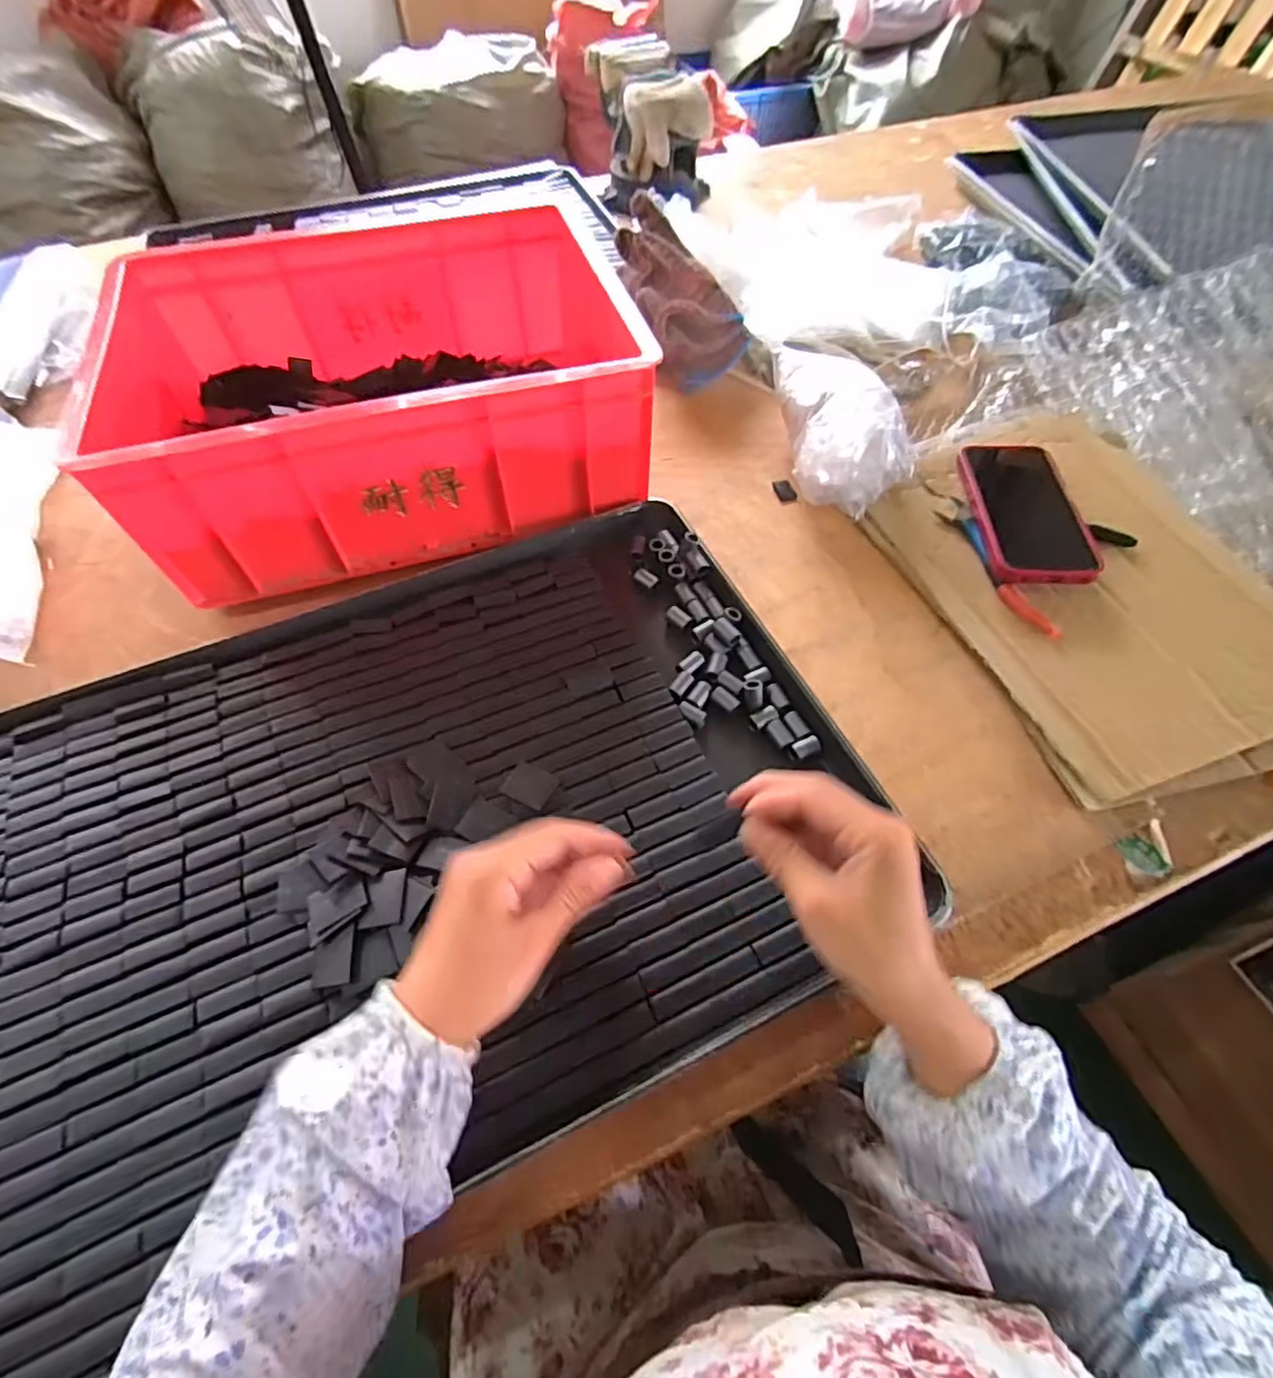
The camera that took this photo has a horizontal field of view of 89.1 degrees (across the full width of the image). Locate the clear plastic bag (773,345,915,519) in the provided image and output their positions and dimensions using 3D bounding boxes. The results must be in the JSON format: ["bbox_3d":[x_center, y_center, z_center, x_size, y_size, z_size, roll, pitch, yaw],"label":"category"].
[{"bbox_3d":[0.184,-0.245,0.597,0.092,0.085,0.169,-3,57,-2],"label":"clear plastic bag"}]

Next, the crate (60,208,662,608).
[{"bbox_3d":[-0.212,-0.263,0.574,0.399,0.150,0.294,-16,59,-10],"label":"crate"}]

